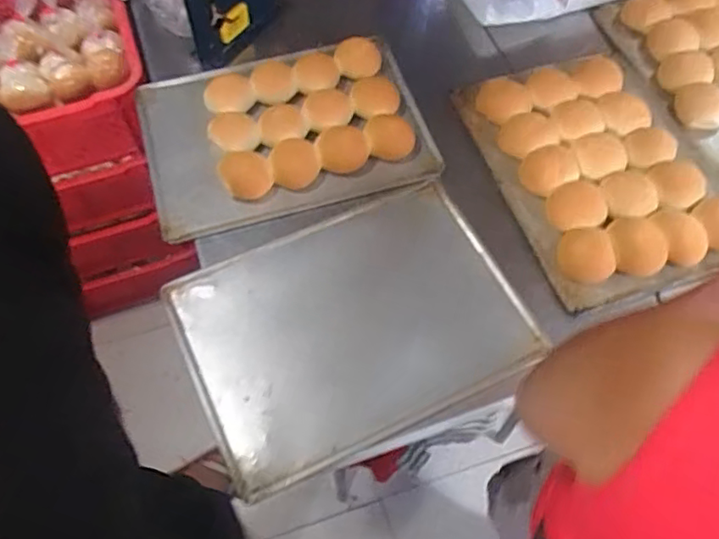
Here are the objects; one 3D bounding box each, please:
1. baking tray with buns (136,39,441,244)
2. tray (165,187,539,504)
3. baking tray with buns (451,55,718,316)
[{"bbox_3d":[-0.127,-0.237,1.036,0.453,0.056,0.340,-15,63,-6],"label":"baking tray with buns"},{"bbox_3d":[-0.011,0.078,0.881,0.451,0.044,0.323,-23,64,-12],"label":"tray"},{"bbox_3d":[0.394,-0.177,0.981,0.358,0.057,0.449,-16,63,-9],"label":"baking tray with buns"}]

